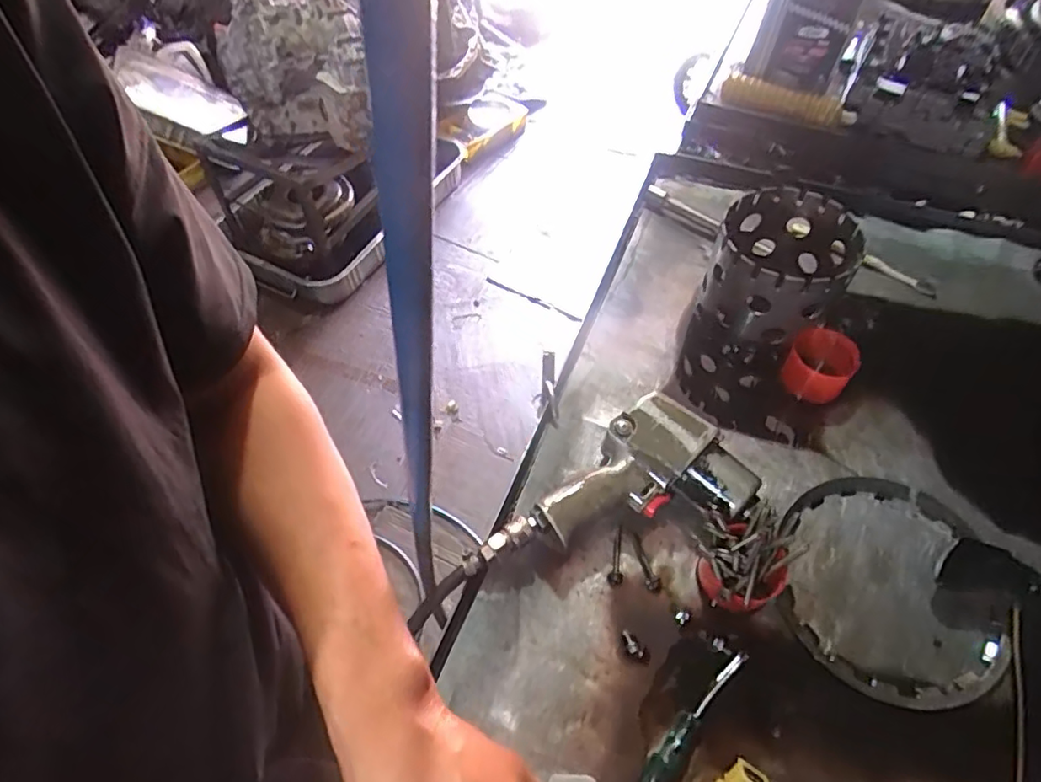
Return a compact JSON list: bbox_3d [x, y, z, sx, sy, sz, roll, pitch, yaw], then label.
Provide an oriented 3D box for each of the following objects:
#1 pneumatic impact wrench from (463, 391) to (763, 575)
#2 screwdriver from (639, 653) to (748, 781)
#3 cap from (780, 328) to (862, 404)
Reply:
[{"bbox_3d":[0.089,0.115,0.524,0.240,0.067,0.140,-39,62,-23],"label":"pneumatic impact wrench"},{"bbox_3d":[0.133,0.254,0.461,0.020,0.015,0.141,35,62,24],"label":"screwdriver"},{"bbox_3d":[0.319,-0.027,0.637,0.066,0.049,0.064,-1,54,1],"label":"cap"}]

